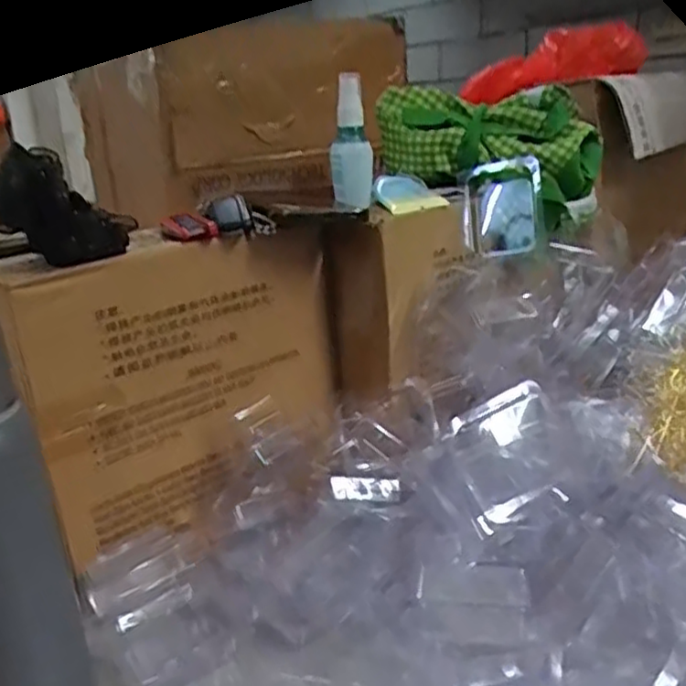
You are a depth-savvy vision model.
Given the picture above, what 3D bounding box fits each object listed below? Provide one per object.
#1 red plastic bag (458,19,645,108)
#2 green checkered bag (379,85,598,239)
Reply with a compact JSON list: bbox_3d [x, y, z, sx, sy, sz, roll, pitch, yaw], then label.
[{"bbox_3d":[0.225,-0.301,0.754,0.185,0.067,0.046,-3,18,3],"label":"red plastic bag"},{"bbox_3d":[0.135,-0.194,0.674,0.223,0.112,0.081,19,25,17],"label":"green checkered bag"}]

